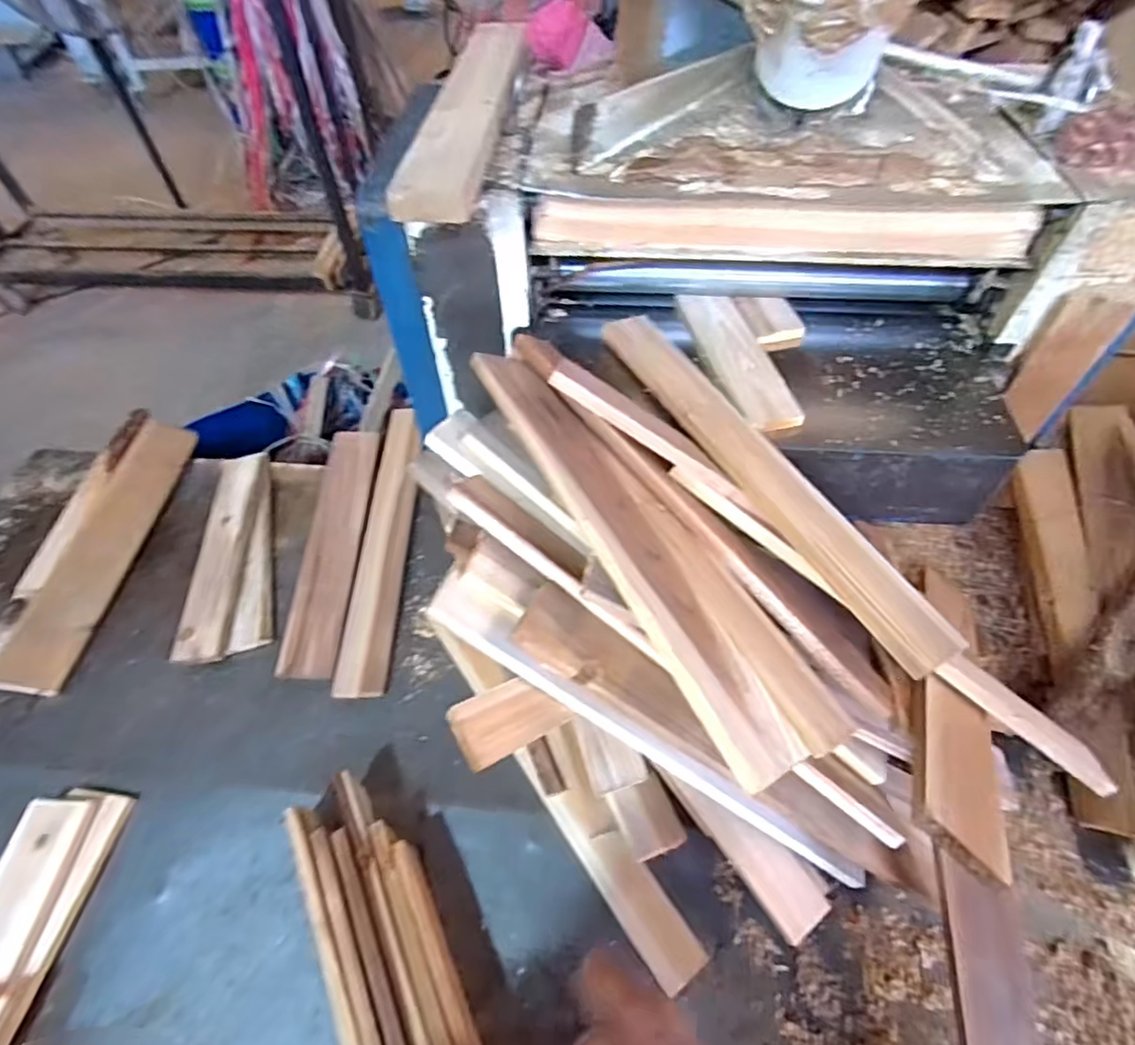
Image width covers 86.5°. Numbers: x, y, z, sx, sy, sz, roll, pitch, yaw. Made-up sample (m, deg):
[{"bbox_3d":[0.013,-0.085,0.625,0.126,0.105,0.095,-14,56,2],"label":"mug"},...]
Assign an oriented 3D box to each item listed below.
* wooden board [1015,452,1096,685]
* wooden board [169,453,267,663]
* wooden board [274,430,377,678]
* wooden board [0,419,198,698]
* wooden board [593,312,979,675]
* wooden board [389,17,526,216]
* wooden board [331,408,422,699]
[{"bbox_3d":[0.637,0.040,0.792,0.068,0.037,0.320,12,61,10],"label":"wooden board"},{"bbox_3d":[-0.491,0.033,0.859,0.072,0.017,0.339,-4,54,-3],"label":"wooden board"},{"bbox_3d":[-0.339,0.026,0.875,0.075,0.025,0.407,-1,54,-1],"label":"wooden board"},{"bbox_3d":[-0.669,0.027,0.866,0.092,0.027,0.433,4,60,5],"label":"wooden board"},{"bbox_3d":[0.184,-0.063,0.614,0.064,0.029,0.495,-23,57,-16],"label":"wooden board"},{"bbox_3d":[-0.108,-0.473,0.688,0.077,0.029,0.477,5,55,1],"label":"wooden board"},{"bbox_3d":[-0.264,0.016,0.883,0.064,0.023,0.477,0,54,0],"label":"wooden board"}]

